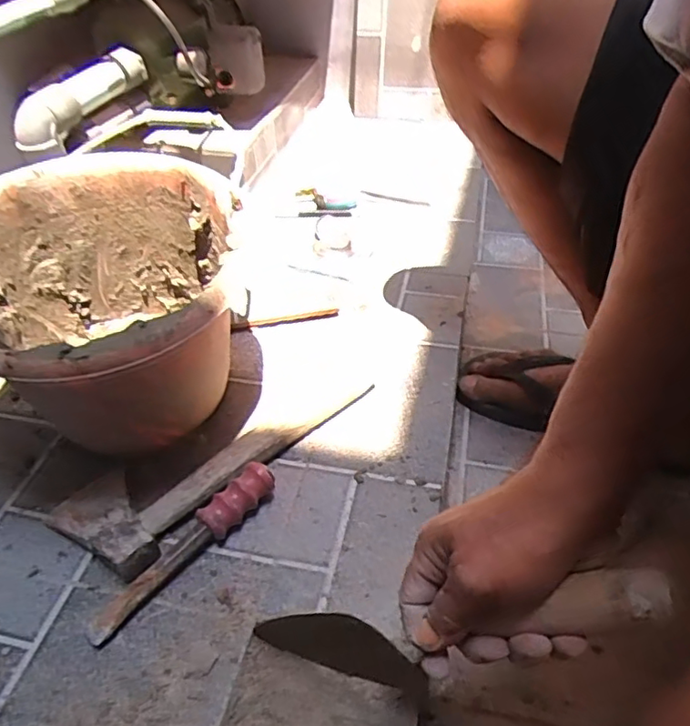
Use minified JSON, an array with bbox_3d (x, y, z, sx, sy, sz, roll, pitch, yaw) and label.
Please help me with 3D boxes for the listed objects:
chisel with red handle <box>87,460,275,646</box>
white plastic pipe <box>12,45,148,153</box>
[{"bbox_3d":[-0.133,0.147,0.482,0.034,0.037,0.179,32,52,32],"label":"chisel with red handle"},{"bbox_3d":[-0.354,-0.366,0.797,0.054,0.059,0.248,7,43,10],"label":"white plastic pipe"}]

